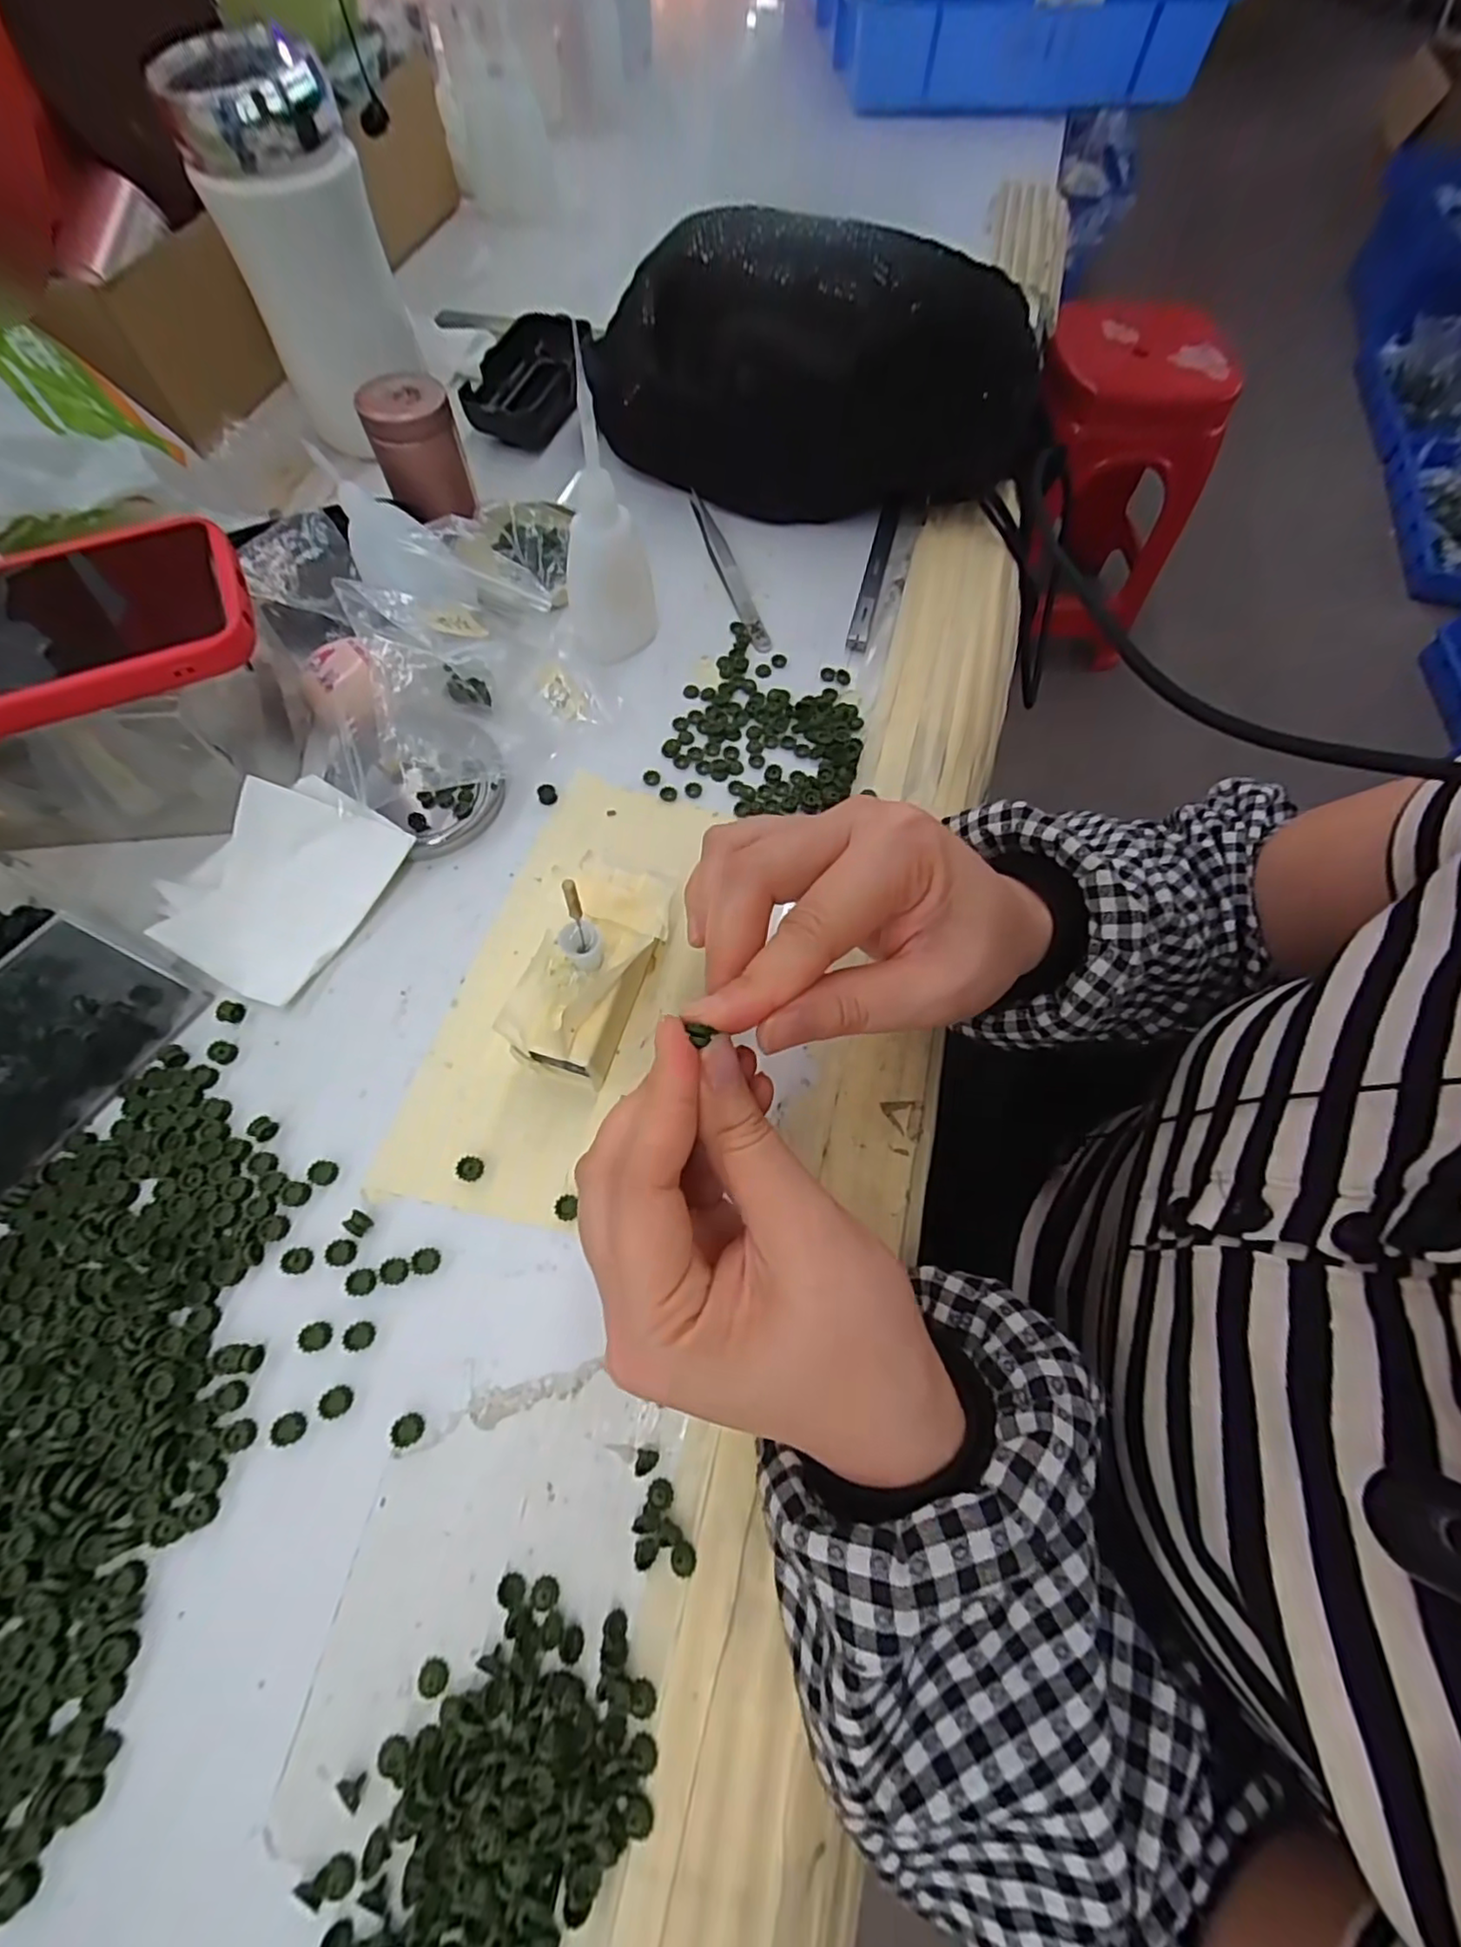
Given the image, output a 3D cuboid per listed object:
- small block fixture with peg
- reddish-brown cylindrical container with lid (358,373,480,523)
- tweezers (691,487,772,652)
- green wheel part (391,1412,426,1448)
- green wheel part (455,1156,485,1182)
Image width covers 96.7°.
[{"bbox_3d":[-0.052,-0.001,0.249,0.042,0.049,0.080,15,67,4],"label":"small block fixture with peg"},{"bbox_3d":[-0.167,-0.279,0.346,0.043,0.050,0.037,-25,71,-12],"label":"reddish-brown cylindrical container with lid"},{"bbox_3d":[-0.003,-0.232,0.371,0.011,0.004,0.130,-16,69,-9],"label":"tweezers"},{"bbox_3d":[-0.103,0.146,0.208,0.008,0.006,0.009,-29,71,-14],"label":"green wheel part"},{"bbox_3d":[-0.096,0.072,0.240,0.008,0.005,0.009,13,67,3],"label":"green wheel part"}]

